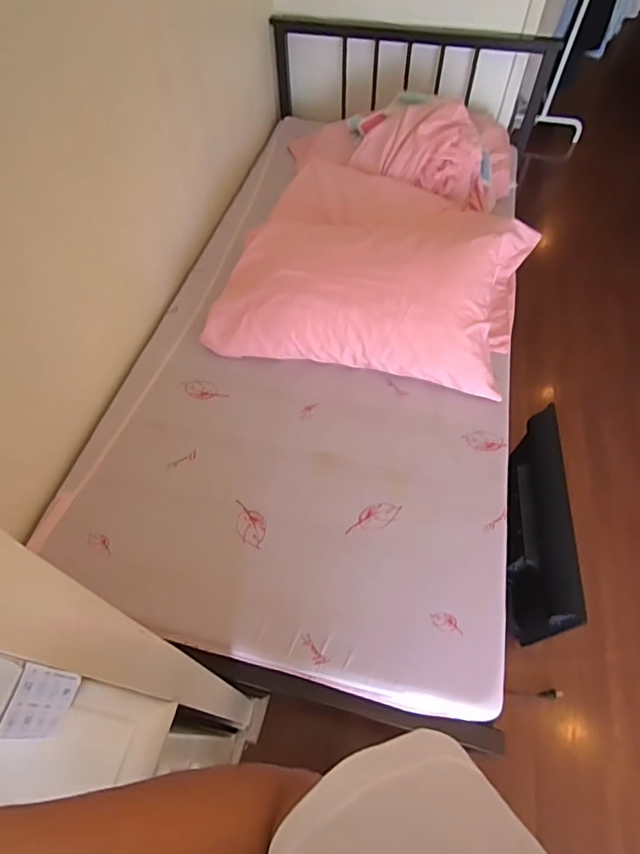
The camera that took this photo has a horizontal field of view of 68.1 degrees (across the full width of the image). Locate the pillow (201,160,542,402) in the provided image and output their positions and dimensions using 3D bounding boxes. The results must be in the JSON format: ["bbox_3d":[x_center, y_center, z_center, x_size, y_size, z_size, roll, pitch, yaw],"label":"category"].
[{"bbox_3d":[0.168,-0.411,1.247,0.723,0.193,0.664,14,57,9],"label":"pillow"}]

